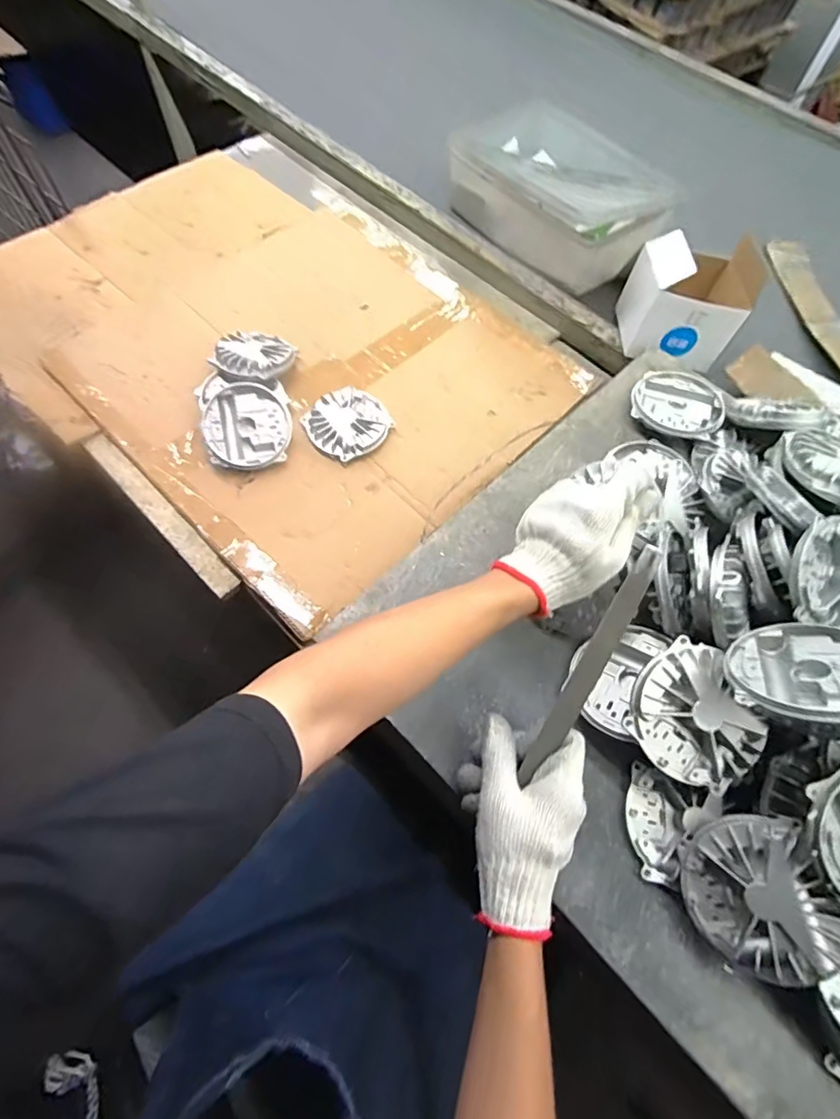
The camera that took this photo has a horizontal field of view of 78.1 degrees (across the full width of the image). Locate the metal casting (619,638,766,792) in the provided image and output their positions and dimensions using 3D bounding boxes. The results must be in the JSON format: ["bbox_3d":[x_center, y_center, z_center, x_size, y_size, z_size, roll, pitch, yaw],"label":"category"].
[{"bbox_3d":[0.224,0.131,0.423,0.089,0.034,0.107,-29,69,-15],"label":"metal casting"}]

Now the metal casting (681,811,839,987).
[{"bbox_3d":[0.257,0.256,0.394,0.098,0.021,0.106,-11,72,36],"label":"metal casting"}]

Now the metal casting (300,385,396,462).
[{"bbox_3d":[-0.097,-0.187,0.707,0.105,0.026,0.107,1,65,-2],"label":"metal casting"}]

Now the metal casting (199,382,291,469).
[{"bbox_3d":[-0.227,-0.175,0.684,0.109,0.028,0.108,0,93,-6],"label":"metal casting"}]

